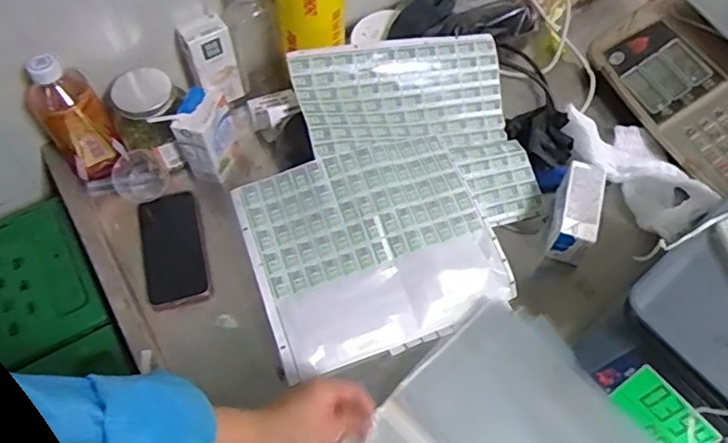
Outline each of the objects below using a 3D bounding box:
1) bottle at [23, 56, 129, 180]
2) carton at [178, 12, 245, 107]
[{"bbox_3d":[-0.352,-0.128,0.688,0.071,0.174,0.079,-33,67,-18],"label":"bottle"},{"bbox_3d":[-0.202,-0.212,0.765,0.058,0.126,0.040,-24,64,-14],"label":"carton"}]

